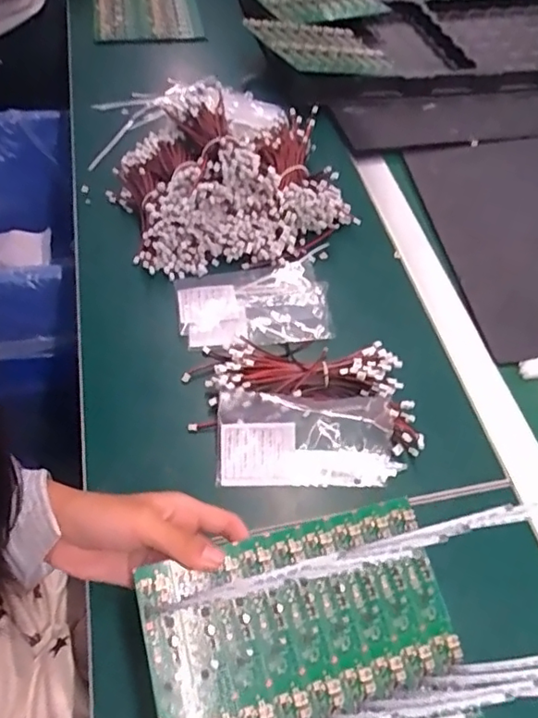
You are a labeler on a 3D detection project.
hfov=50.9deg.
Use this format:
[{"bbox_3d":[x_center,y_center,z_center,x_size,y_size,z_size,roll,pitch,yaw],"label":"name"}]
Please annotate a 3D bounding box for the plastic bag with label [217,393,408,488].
[{"bbox_3d":[0.033,0.070,0.484,0.151,0.019,0.079,2,72,-2],"label":"plastic bag with label"}]

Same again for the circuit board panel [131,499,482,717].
[{"bbox_3d":[0.029,0.191,0.350,0.193,0.006,0.161,-10,69,-19],"label":"circuit board panel"}]

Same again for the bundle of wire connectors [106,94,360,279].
[{"bbox_3d":[-0.039,-0.196,0.621,0.243,0.093,0.182,-15,57,-13],"label":"bundle of wire connectors"}]

